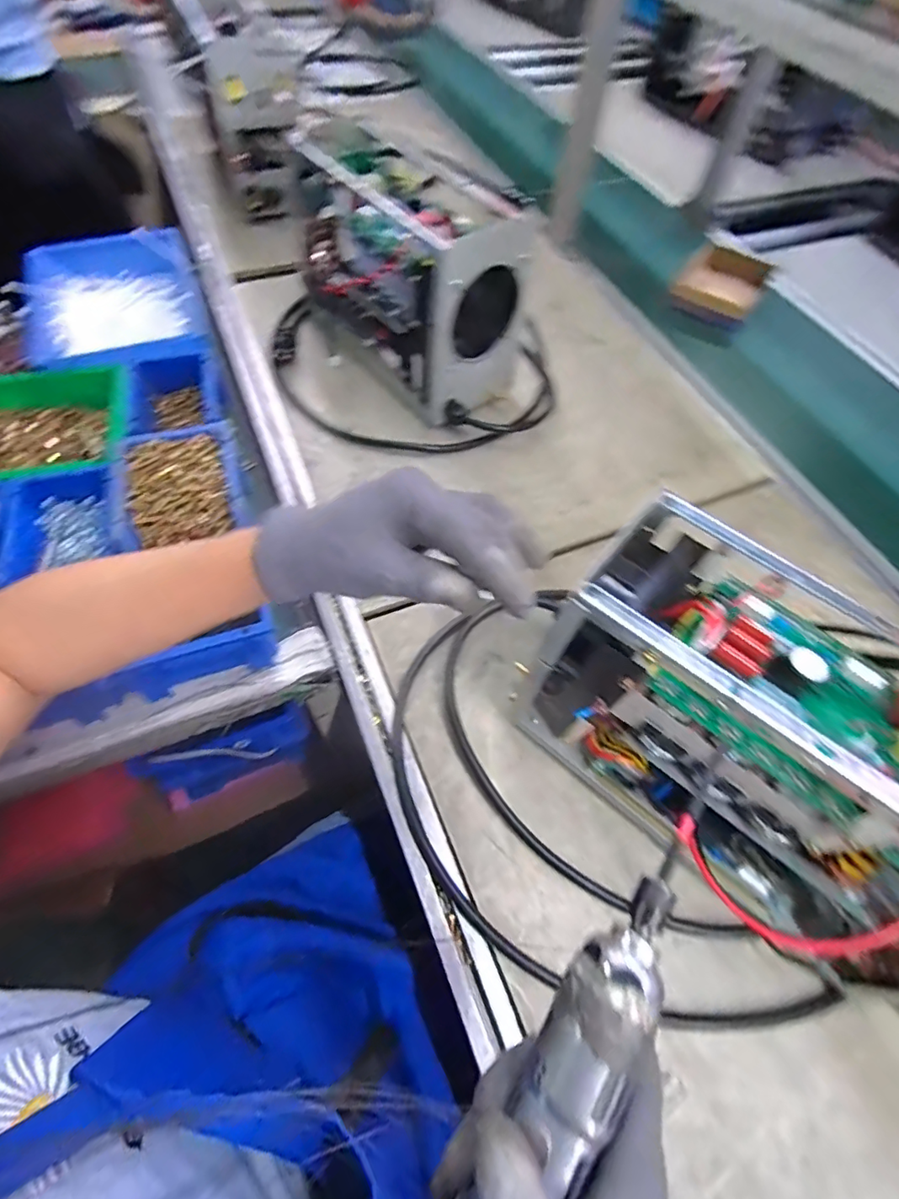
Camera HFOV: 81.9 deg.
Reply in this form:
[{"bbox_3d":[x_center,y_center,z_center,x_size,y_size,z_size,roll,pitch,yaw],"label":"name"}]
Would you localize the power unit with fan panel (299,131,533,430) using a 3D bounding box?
[{"bbox_3d":[-0.059,-0.438,0.717,0.151,0.233,0.334,-33,67,-20],"label":"power unit with fan panel"}]

